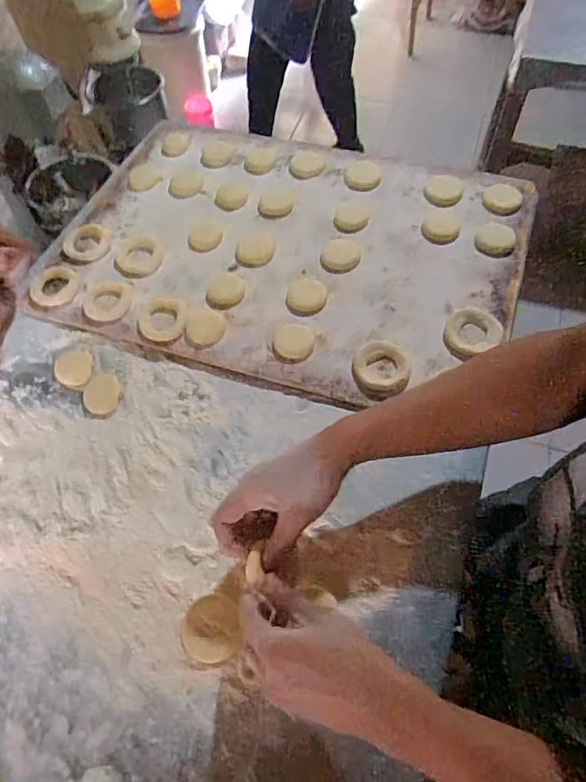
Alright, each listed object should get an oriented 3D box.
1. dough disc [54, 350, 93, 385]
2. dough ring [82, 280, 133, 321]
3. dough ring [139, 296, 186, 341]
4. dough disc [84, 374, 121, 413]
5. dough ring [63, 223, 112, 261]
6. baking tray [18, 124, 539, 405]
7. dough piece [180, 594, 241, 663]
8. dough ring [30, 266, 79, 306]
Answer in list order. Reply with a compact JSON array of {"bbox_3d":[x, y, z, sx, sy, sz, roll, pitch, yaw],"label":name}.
[{"bbox_3d":[-0.266,-0.030,0.632,0.044,0.004,0.047,-1,59,2],"label":"dough disc"},{"bbox_3d":[-0.237,-0.117,0.671,0.058,0.010,0.062,-1,59,2],"label":"dough ring"},{"bbox_3d":[-0.163,-0.092,0.655,0.058,0.007,0.065,-1,59,2],"label":"dough ring"},{"bbox_3d":[-0.224,0.002,0.613,0.041,0.005,0.050,-3,59,0],"label":"dough disc"},{"bbox_3d":[-0.286,-0.207,0.728,0.064,0.007,0.065,-1,59,2],"label":"dough ring"},{"bbox_3d":[-0.018,-0.205,0.720,0.616,0.018,0.434,18,61,13],"label":"baking tray"},{"bbox_3d":[-0.075,0.215,0.474,0.051,0.012,0.054,-10,59,-3],"label":"dough piece"},{"bbox_3d":[-0.315,-0.139,0.688,0.062,0.006,0.066,-1,59,2],"label":"dough ring"}]

